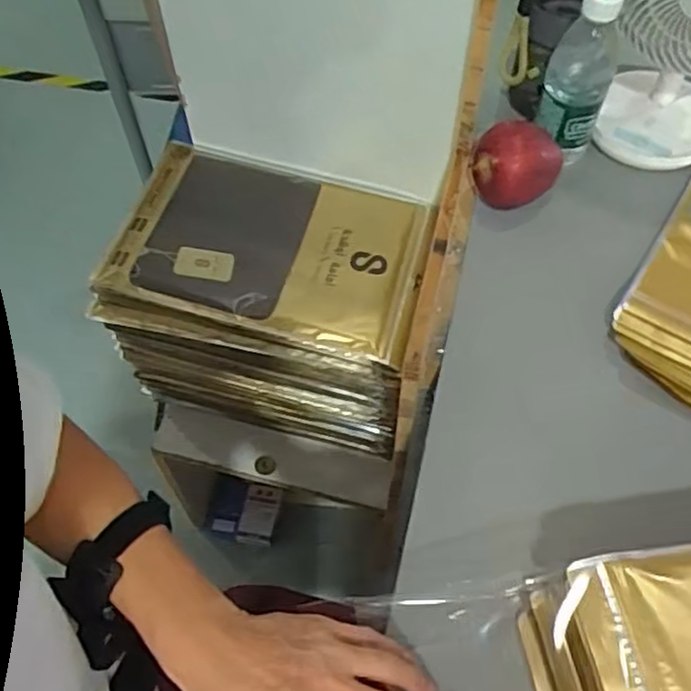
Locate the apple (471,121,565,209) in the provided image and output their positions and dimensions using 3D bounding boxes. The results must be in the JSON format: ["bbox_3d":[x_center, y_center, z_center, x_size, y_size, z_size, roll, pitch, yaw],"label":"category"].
[{"bbox_3d":[0.172,-0.178,0.679,0.083,0.068,0.066,-29,62,-16],"label":"apple"}]

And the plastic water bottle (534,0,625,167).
[{"bbox_3d":[0.221,-0.263,0.654,0.056,0.151,0.065,17,60,12],"label":"plastic water bottle"}]

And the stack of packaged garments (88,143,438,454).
[{"bbox_3d":[-0.085,-0.052,0.912,0.340,0.269,0.242,11,59,8],"label":"stack of packaged garments"}]

